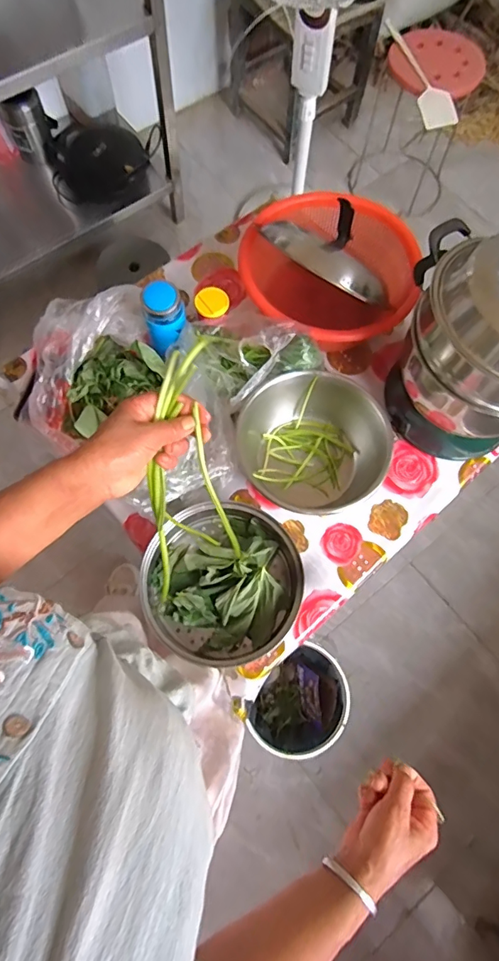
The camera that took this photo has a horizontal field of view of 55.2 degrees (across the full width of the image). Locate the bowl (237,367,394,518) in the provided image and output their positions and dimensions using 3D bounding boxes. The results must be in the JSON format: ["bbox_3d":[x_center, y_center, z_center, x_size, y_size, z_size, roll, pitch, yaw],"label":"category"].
[{"bbox_3d":[0.119,-0.065,0.910,0.270,0.131,0.222,32,74,9],"label":"bowl"}]

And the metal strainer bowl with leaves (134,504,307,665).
[{"bbox_3d":[-0.047,0.179,0.850,0.267,0.085,0.272,0,71,-1],"label":"metal strainer bowl with leaves"}]

